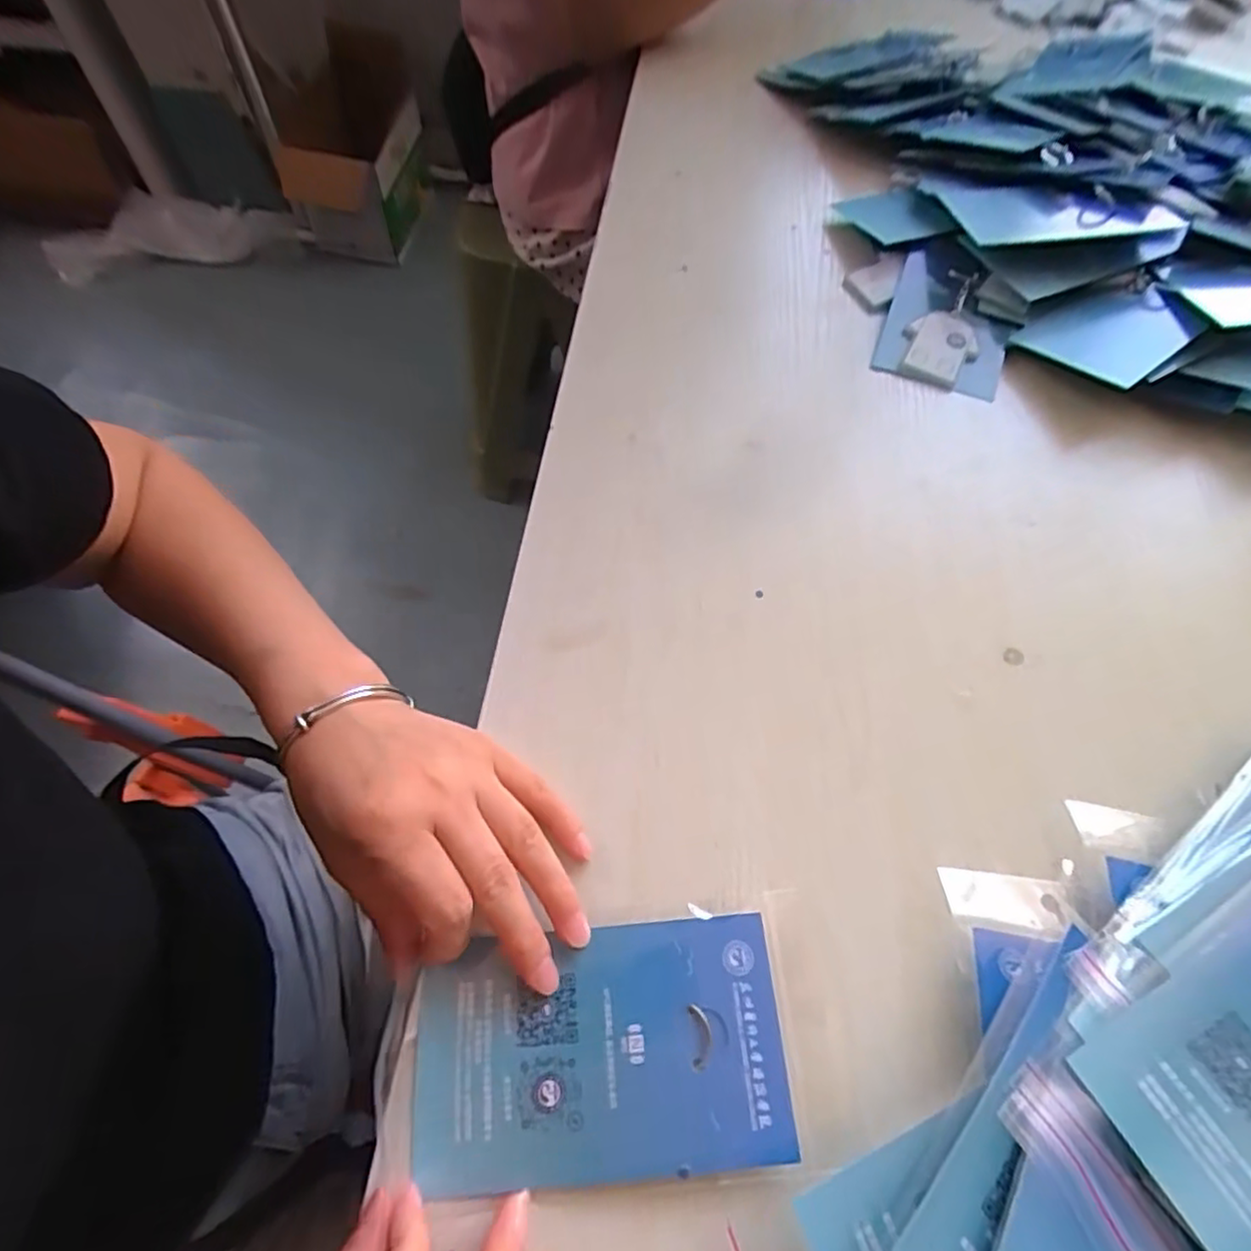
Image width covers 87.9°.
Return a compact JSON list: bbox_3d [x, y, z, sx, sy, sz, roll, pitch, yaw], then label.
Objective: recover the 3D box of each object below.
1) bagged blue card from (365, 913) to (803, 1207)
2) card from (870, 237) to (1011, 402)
[{"bbox_3d":[-0.014,0.158,0.242,0.143,0.010,0.079,-3,62,-5],"label":"bagged blue card"},{"bbox_3d":[0.223,-0.213,0.447,0.080,0.011,0.126,19,70,10],"label":"card"}]

